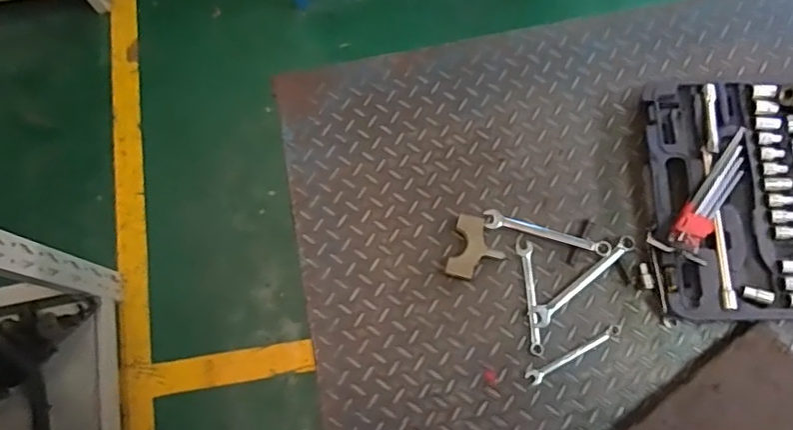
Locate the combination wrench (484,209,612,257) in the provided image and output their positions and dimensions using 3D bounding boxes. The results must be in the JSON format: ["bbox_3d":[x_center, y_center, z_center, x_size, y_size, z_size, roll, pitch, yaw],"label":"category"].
[{"bbox_3d":[0.230,0.030,0.877,0.192,0.014,0.032,17,75,6],"label":"combination wrench"}]

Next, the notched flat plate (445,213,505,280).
[{"bbox_3d":[0.124,0.052,0.872,0.078,0.022,0.098,14,75,6],"label":"notched flat plate"}]

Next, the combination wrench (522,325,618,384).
[{"bbox_3d":[0.259,0.203,0.828,0.152,0.009,0.023,-26,75,-6],"label":"combination wrench"}]

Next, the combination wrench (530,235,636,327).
[{"bbox_3d":[0.285,0.097,0.857,0.197,0.009,0.028,-36,76,-8],"label":"combination wrench"}]

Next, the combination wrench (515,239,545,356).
[{"bbox_3d":[0.203,0.122,0.857,0.024,0.004,0.170,-5,74,0],"label":"combination wrench"}]

